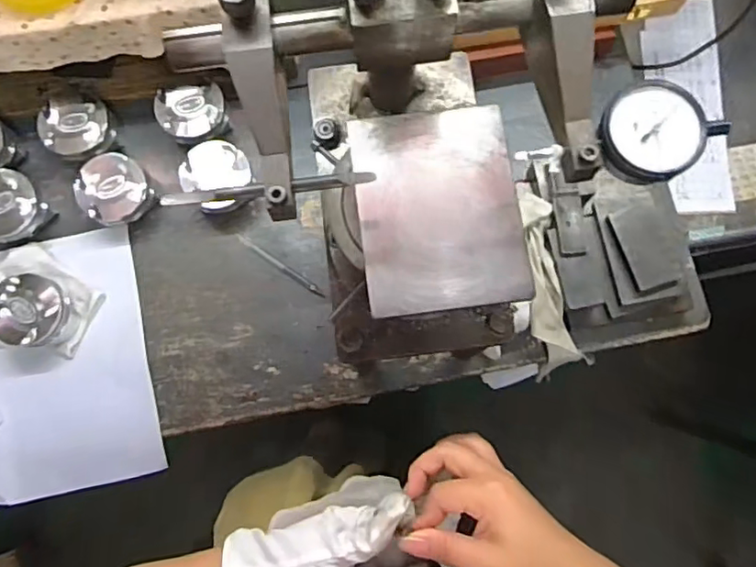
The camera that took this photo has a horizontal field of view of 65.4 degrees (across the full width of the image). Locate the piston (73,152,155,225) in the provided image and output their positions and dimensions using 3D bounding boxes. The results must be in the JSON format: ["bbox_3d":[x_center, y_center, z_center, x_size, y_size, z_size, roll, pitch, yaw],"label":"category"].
[{"bbox_3d":[-0.305,-0.107,0.684,0.076,0.059,0.070,0,79,0],"label":"piston"}]

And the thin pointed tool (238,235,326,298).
[{"bbox_3d":[-0.115,-0.020,0.702,0.125,0.008,0.010,35,81,6],"label":"thin pointed tool"}]

